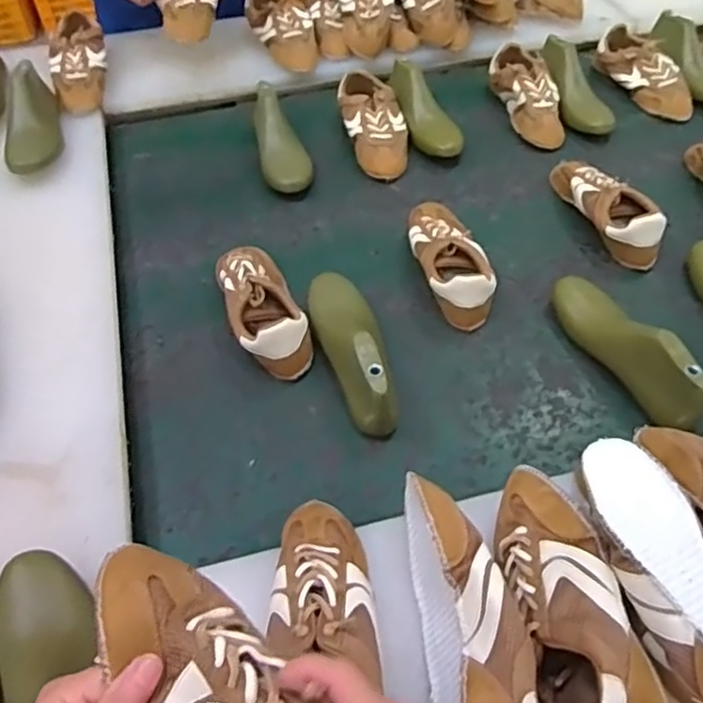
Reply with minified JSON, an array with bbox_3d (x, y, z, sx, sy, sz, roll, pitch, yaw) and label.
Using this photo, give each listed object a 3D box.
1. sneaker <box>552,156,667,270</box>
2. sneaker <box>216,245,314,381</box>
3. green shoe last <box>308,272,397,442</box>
[{"bbox_3d":[0.358,-0.214,0.937,0.075,0.075,0.236,-15,51,-12],"label":"sneaker"},{"bbox_3d":[-0.113,-0.058,0.816,0.088,0.071,0.200,-14,51,-12],"label":"sneaker"},{"bbox_3d":[0.007,-0.013,0.765,0.081,0.083,0.228,-12,51,-10],"label":"green shoe last"}]

